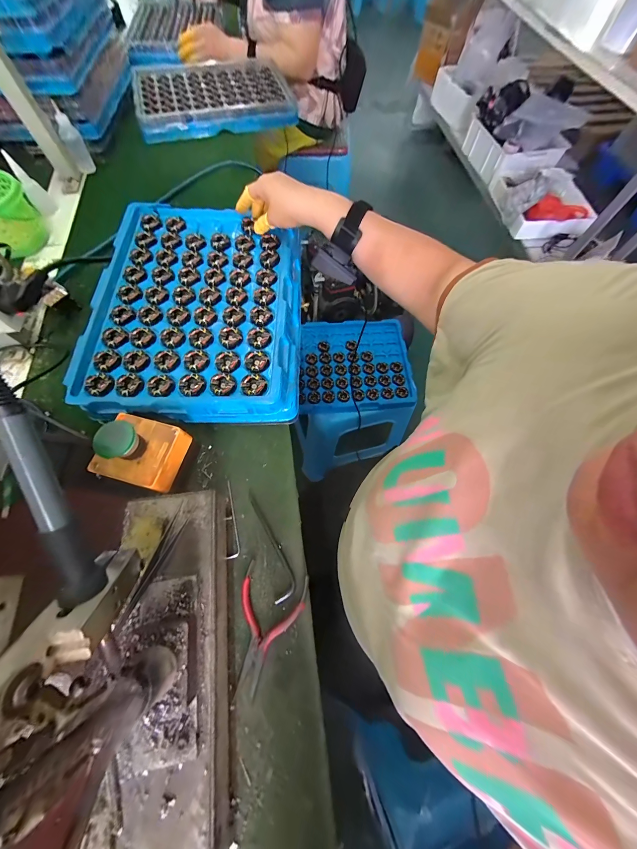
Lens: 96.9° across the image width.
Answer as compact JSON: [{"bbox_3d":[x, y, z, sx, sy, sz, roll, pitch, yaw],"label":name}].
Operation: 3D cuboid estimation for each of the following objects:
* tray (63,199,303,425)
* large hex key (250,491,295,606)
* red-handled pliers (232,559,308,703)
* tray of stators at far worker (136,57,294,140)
[{"bbox_3d":[-0.175,-0.182,0.417,0.290,0.037,0.383,-4,68,-3],"label":"tray"},{"bbox_3d":[-0.055,0.137,0.335,0.027,0.009,0.127,-18,69,-8],"label":"large hex key"},{"bbox_3d":[-0.057,0.217,0.297,0.070,0.013,0.116,13,68,4],"label":"red-handled pliers"},{"bbox_3d":[-0.280,-0.871,0.736,0.376,0.032,0.366,-17,69,-8],"label":"tray of stators at far worker"}]

